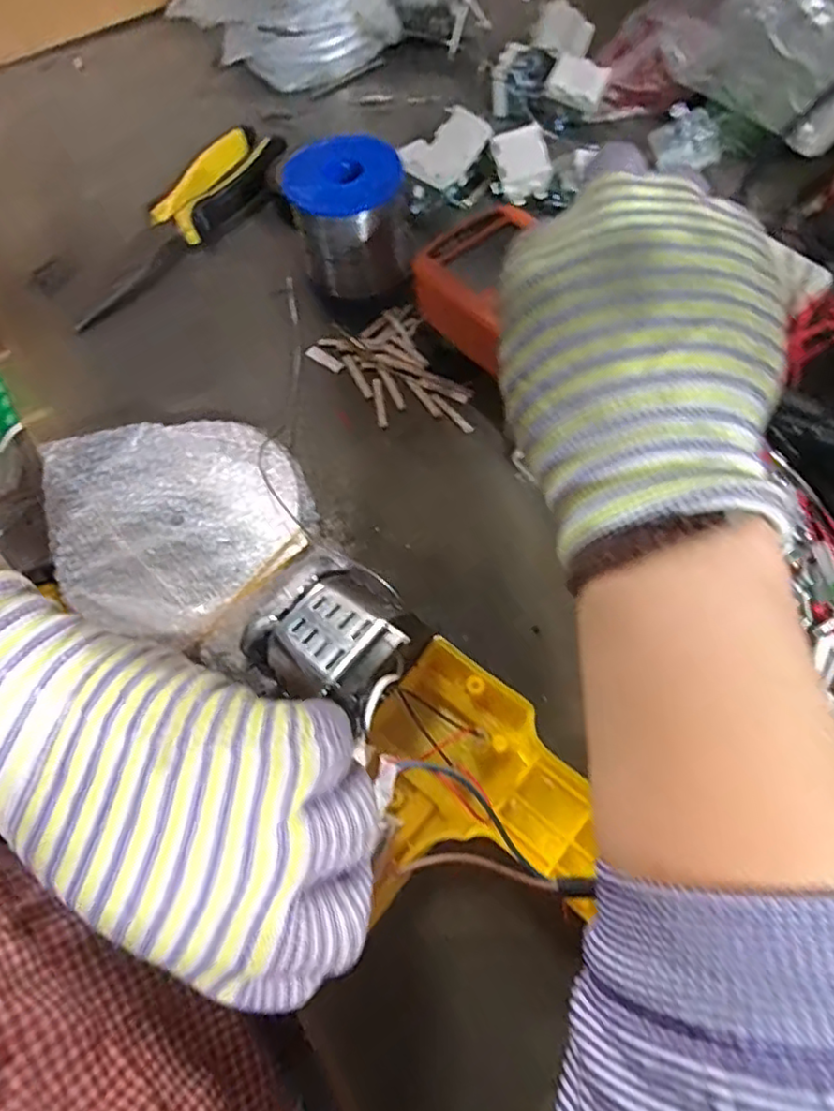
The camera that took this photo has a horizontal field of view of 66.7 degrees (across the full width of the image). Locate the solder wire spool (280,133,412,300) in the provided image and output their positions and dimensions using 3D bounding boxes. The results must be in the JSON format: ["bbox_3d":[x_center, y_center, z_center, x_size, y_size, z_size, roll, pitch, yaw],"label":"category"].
[{"bbox_3d":[-0.040,-0.200,0.375,0.063,0.060,0.063,-9,64,-1],"label":"solder wire spool"}]

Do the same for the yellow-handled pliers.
[{"bbox_3d":[-0.153,-0.218,0.413,0.049,0.012,0.191,24,68,15],"label":"yellow-handled pliers"}]

